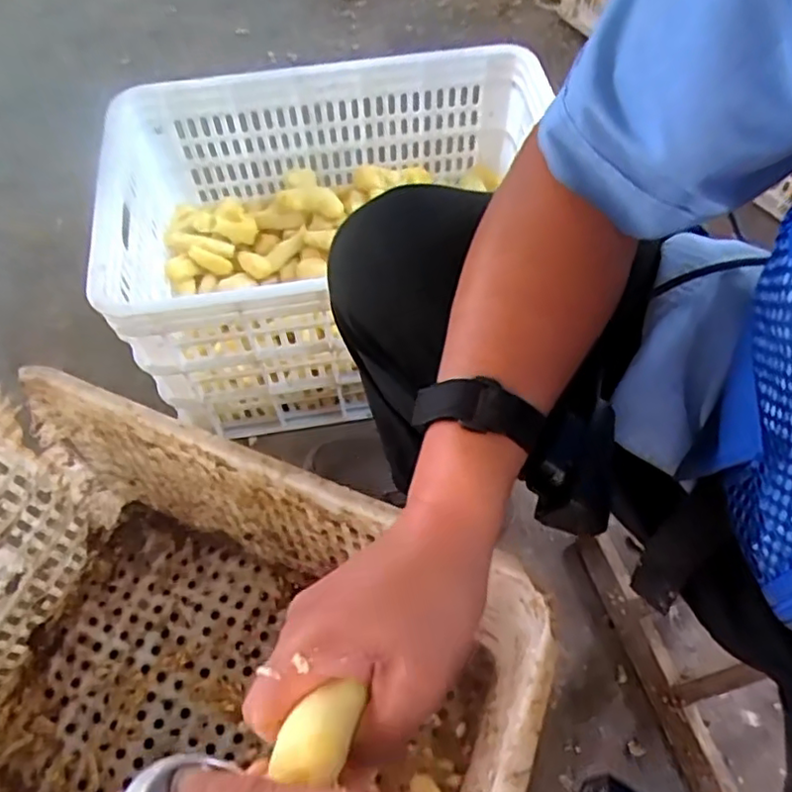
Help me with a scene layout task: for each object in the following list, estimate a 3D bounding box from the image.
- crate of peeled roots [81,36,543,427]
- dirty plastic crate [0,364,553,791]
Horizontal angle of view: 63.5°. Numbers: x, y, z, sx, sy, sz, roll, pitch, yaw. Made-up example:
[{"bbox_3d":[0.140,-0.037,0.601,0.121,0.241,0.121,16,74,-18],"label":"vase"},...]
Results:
[{"bbox_3d":[-0.064,-0.199,0.821,0.515,0.300,0.364,-8,59,-3],"label":"crate of peeled roots"},{"bbox_3d":[-0.186,0.265,0.569,0.482,0.291,0.363,19,62,12],"label":"dirty plastic crate"}]

